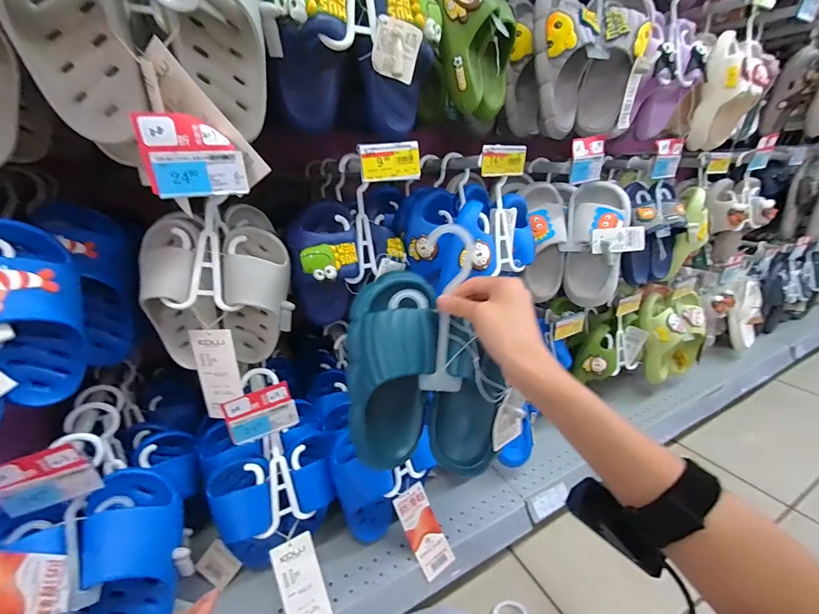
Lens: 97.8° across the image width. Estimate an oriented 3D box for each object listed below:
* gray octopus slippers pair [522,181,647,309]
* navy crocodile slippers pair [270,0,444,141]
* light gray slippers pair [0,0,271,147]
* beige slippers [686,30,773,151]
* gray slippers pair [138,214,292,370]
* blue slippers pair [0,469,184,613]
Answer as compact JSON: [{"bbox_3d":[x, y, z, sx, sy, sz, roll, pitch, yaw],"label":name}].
[{"bbox_3d":[0.321,-0.116,0.679,0.201,0.214,0.094,-1,22,3],"label":"gray octopus slippers pair"},{"bbox_3d":[-0.056,-0.304,0.404,0.182,0.181,0.069,-9,23,-16],"label":"navy crocodile slippers pair"},{"bbox_3d":[-0.238,-0.271,0.320,0.195,0.202,0.080,-13,24,-25],"label":"light gray slippers pair"},{"bbox_3d":[0.698,-0.459,0.776,0.093,0.201,0.166,18,30,41],"label":"beige slippers"},{"bbox_3d":[-0.263,-0.016,0.506,0.182,0.207,0.072,-11,24,-21],"label":"gray slippers pair"},{"bbox_3d":[-0.384,0.334,0.427,0.208,0.210,0.086,-17,26,-31],"label":"blue slippers pair"}]

